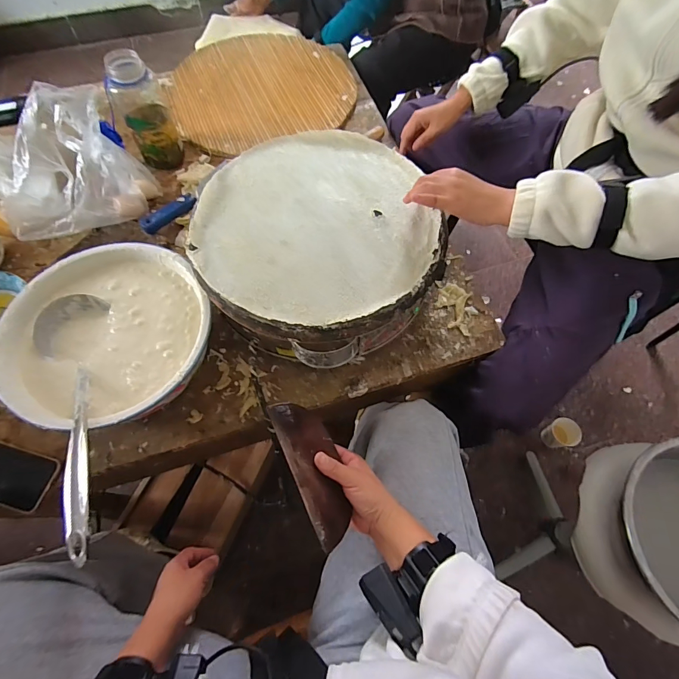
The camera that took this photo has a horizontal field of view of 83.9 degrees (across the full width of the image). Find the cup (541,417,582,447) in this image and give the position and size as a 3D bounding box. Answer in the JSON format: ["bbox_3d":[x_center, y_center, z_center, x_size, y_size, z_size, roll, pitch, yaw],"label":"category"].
[{"bbox_3d":[0.582,0.252,0.999,0.062,0.097,0.077,-16,65,-8],"label":"cup"}]

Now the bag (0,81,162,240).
[{"bbox_3d":[-0.568,-0.348,0.696,0.397,0.149,0.256,34,68,15],"label":"bag"}]

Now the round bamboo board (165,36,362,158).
[{"bbox_3d":[-0.191,-0.622,0.925,0.426,0.013,0.404,-20,66,-10],"label":"round bamboo board"}]

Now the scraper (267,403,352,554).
[{"bbox_3d":[-0.028,0.157,0.465,0.074,0.009,0.172,-11,72,-46],"label":"scraper"}]

